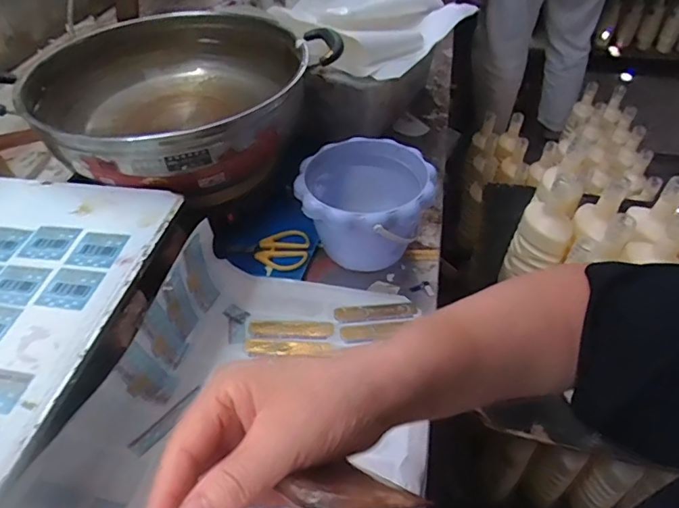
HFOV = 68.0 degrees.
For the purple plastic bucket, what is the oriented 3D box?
[{"bbox_3d":[0.030,-0.055,0.619,0.151,0.121,0.163,1,45,-1],"label":"purple plastic bucket"}]

